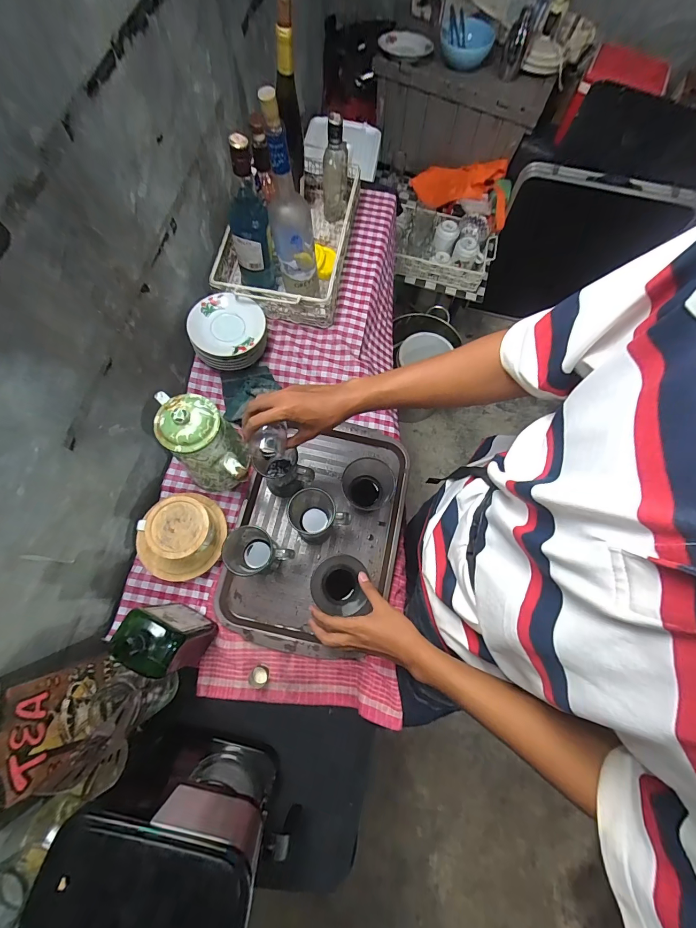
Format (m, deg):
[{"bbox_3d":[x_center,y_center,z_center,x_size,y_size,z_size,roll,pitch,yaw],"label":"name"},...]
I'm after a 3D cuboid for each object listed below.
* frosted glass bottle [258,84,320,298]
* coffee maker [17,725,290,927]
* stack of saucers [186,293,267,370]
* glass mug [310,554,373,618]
[{"bbox_3d":[-0.100,-0.433,0.620,0.073,0.317,0.070,-16,73,-8],"label":"frosted glass bottle"},{"bbox_3d":[-0.215,0.460,0.447,0.228,0.272,0.138,9,71,0],"label":"coffee maker"},{"bbox_3d":[-0.243,-0.269,0.741,0.149,0.063,0.147,-6,72,-5],"label":"stack of saucers"},{"bbox_3d":[-0.016,0.205,0.617,0.084,0.100,0.085,-6,72,-2],"label":"glass mug"}]

